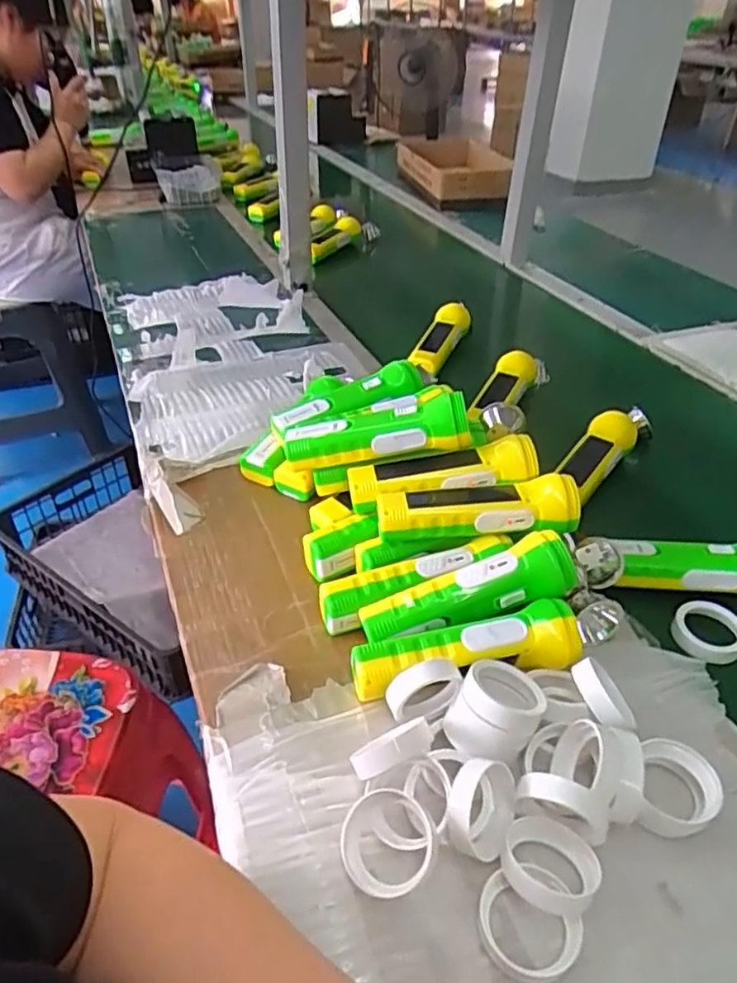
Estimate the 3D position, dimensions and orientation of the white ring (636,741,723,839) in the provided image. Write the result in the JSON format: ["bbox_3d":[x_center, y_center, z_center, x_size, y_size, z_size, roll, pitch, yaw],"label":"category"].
[{"bbox_3d":[0.189,0.183,0.402,0.044,0.031,0.050,12,39,13],"label":"white ring"}]

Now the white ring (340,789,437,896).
[{"bbox_3d":[0.012,0.202,0.377,0.055,0.016,0.054,-2,63,3],"label":"white ring"}]

